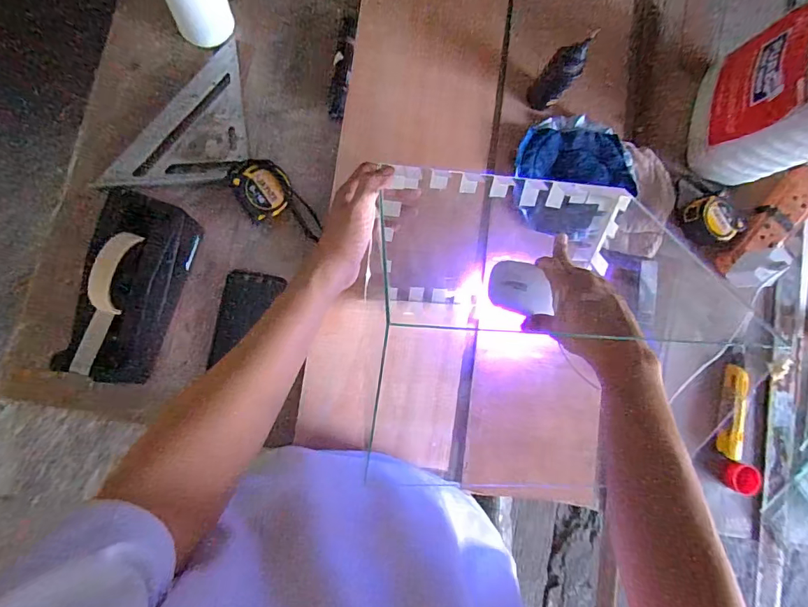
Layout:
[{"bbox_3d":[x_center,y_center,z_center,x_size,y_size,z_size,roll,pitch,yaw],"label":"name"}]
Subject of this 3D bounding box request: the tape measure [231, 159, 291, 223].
[{"bbox_3d":[-0.171,-0.139,0.548,0.061,0.039,0.062,-27,90,-8],"label":"tape measure"}]

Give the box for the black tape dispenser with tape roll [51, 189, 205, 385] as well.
[{"bbox_3d":[-0.295,-0.015,0.483,0.071,0.116,0.196,17,84,-5],"label":"black tape dispenser with tape roll"}]

